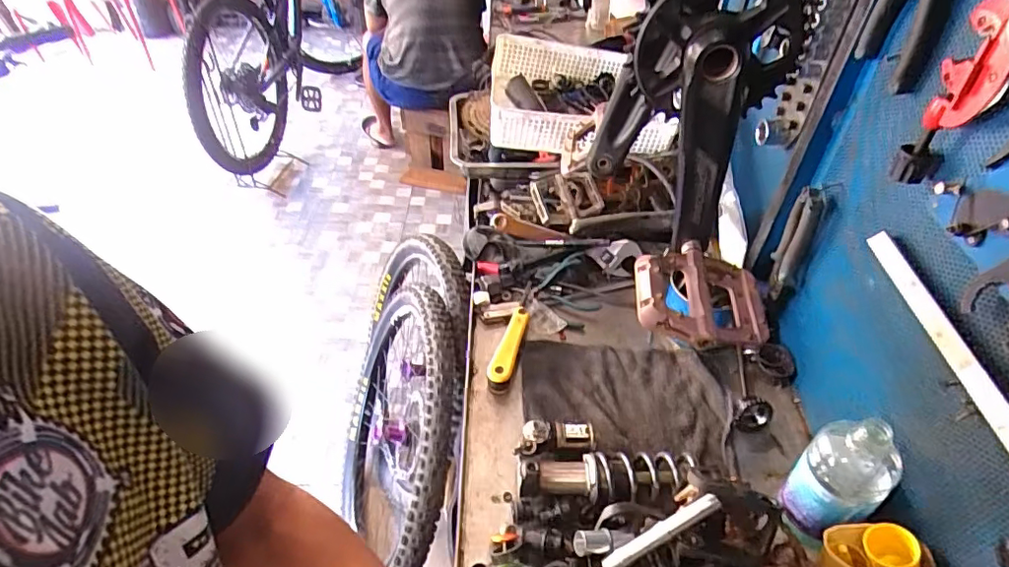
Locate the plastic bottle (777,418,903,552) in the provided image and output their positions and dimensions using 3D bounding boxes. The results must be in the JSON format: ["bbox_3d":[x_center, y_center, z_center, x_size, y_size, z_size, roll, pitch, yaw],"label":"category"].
[{"bbox_3d":[0.328,0.195,0.548,0.065,0.154,0.074,-26,50,-26],"label":"plastic bottle"}]

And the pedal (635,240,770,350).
[{"bbox_3d":[0.171,0.010,0.486,0.111,0.035,0.110,11,44,10],"label":"pedal"}]

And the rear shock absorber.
[{"bbox_3d":[0.112,0.218,0.607,0.188,0.053,0.051,-3,44,-5],"label":"rear shock absorber"}]

